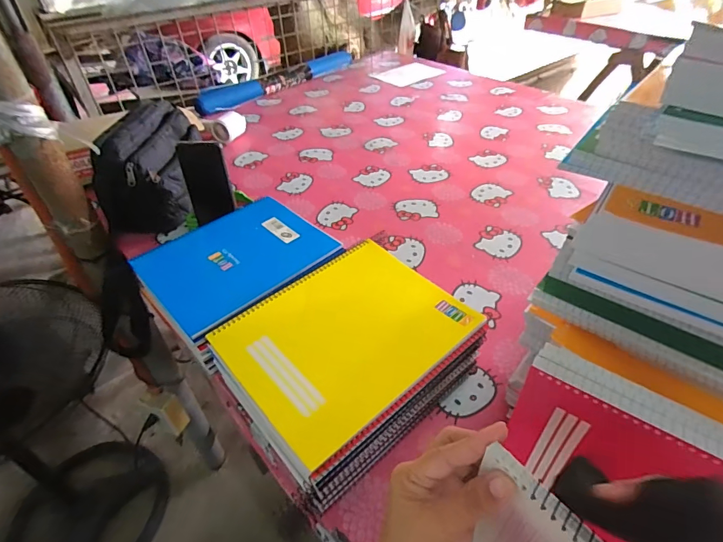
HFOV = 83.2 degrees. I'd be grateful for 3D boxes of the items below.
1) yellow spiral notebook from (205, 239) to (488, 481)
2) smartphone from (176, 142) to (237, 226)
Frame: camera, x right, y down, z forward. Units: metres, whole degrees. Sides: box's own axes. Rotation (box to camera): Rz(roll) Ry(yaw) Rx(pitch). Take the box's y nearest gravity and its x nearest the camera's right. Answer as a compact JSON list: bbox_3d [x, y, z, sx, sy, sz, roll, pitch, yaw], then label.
[{"bbox_3d":[-0.016,0.066,0.465,0.251,0.015,0.201,-32,50,-29],"label":"yellow spiral notebook"},{"bbox_3d":[-0.257,-0.146,0.688,0.070,0.140,0.014,-7,35,-7],"label":"smartphone"}]

